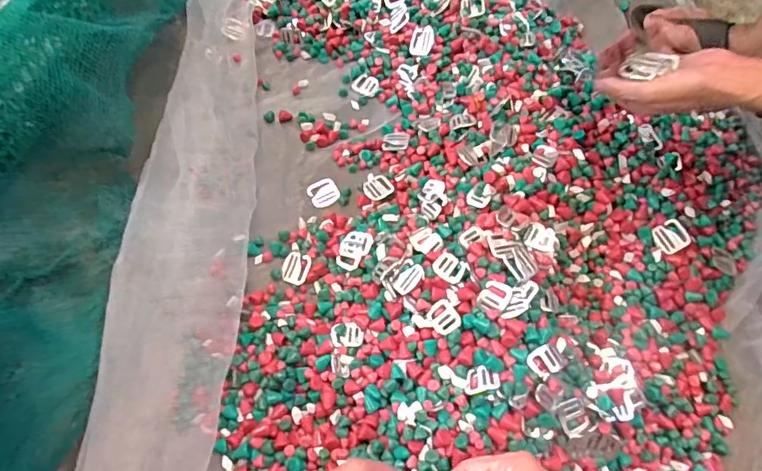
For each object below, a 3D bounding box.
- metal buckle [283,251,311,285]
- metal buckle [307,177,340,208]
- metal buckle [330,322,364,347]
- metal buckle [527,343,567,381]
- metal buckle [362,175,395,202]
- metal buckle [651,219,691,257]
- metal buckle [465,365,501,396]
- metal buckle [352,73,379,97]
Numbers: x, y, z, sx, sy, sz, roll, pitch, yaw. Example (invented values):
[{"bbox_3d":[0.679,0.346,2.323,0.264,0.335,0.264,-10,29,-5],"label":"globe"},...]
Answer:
[{"bbox_3d":[-0.095,0.036,0.564,0.030,0.005,0.035,19,67,6],"label":"metal buckle"},{"bbox_3d":[-0.069,-0.052,0.615,0.036,0.004,0.034,-29,76,-18],"label":"metal buckle"},{"bbox_3d":[-0.035,0.101,0.517,0.033,0.004,0.026,-7,62,6],"label":"metal buckle"},{"bbox_3d":[0.156,0.116,0.475,0.039,0.008,0.026,-24,70,-21],"label":"metal buckle"},{"bbox_3d":[-0.005,-0.059,0.604,0.031,0.005,0.039,-32,54,-8],"label":"metal buckle"},{"bbox_3d":[0.320,0.001,0.558,0.037,0.007,0.033,-25,76,-5],"label":"metal buckle"},{"bbox_3d":[0.092,0.132,0.467,0.033,0.004,0.024,-23,47,19],"label":"metal buckle"},{"bbox_3d":[-0.019,-0.200,0.672,0.035,0.004,0.028,26,68,9],"label":"metal buckle"}]

